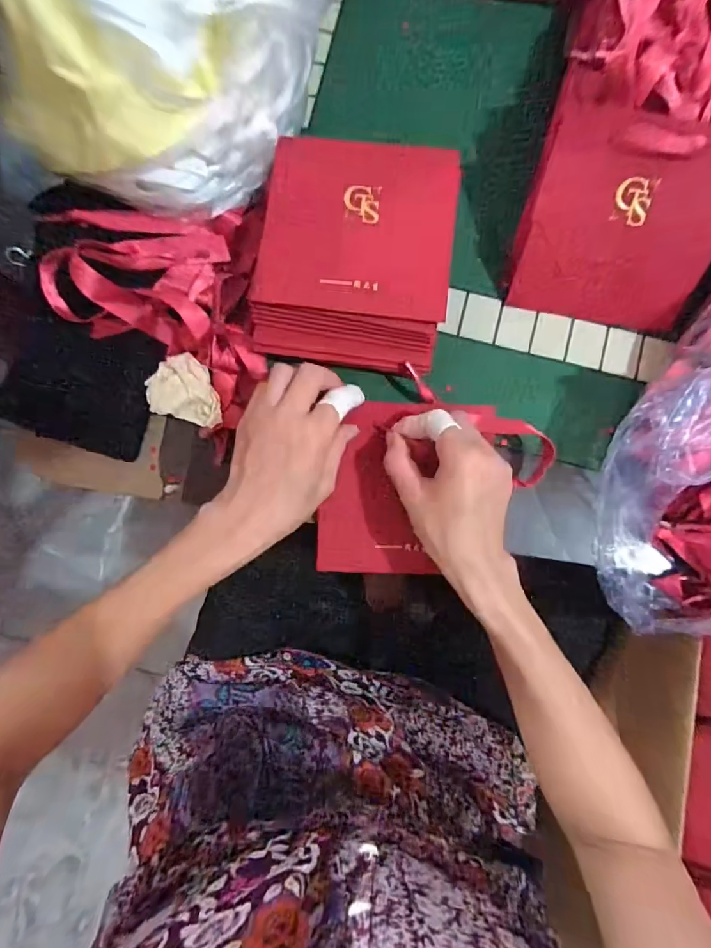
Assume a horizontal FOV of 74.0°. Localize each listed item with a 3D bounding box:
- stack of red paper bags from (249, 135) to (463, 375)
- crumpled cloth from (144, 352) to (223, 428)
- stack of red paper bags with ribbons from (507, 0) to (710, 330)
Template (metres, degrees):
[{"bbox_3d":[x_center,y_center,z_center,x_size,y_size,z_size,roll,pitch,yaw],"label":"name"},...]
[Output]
[{"bbox_3d":[-0.001,-0.167,0.374,0.144,0.067,0.160,8,85,-1],"label":"stack of red paper bags"},{"bbox_3d":[-0.137,-0.069,0.386,0.058,0.020,0.050,15,92,-21],"label":"crumpled cloth"},{"bbox_3d":[0.228,-0.268,0.371,0.154,0.098,0.272,15,85,-1],"label":"stack of red paper bags with ribbons"}]

